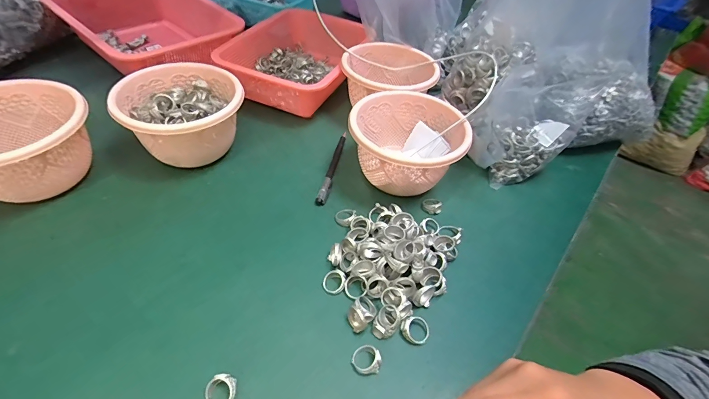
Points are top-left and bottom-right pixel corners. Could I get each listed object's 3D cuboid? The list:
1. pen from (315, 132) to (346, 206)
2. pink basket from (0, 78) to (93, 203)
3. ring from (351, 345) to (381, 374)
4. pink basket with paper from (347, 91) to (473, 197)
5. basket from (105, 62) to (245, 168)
[{"bbox_3d":[-0.029,-0.049,0.484,0.012,0.009,0.153,11,48,4],"label":"pen"},{"bbox_3d":[-0.377,-0.061,0.396,0.132,0.092,0.139,37,55,24],"label":"pink basket"},{"bbox_3d":[0.010,0.142,0.307,0.025,0.012,0.023,3,48,-3],"label":"ring"},{"bbox_3d":[0.066,-0.066,0.453,0.142,0.089,0.139,1,48,-5],"label":"pink basket with paper"},{"bbox_3d":[-0.223,-0.108,0.461,0.146,0.088,0.133,-17,52,-20],"label":"basket"}]

